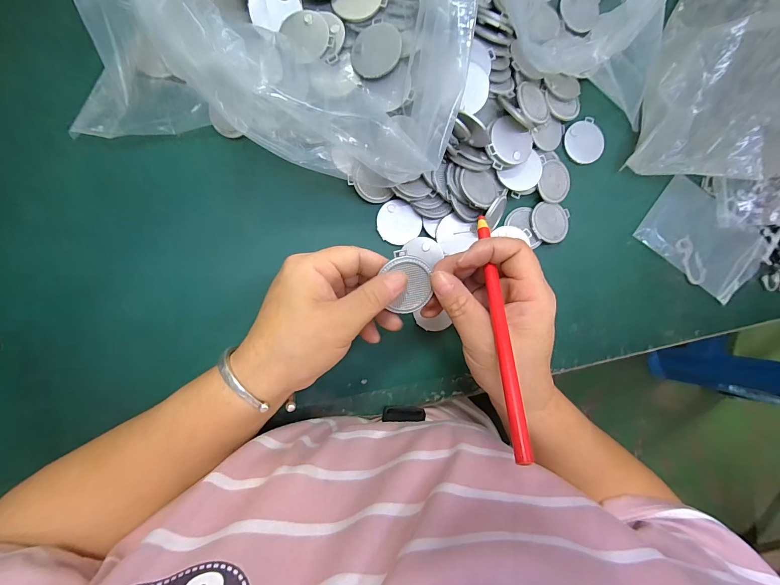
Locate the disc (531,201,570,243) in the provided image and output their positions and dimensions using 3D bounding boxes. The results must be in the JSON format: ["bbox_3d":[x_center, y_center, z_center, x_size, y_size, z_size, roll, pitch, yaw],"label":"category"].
[{"bbox_3d":[0.154,-0.067,0.329,0.039,0.008,0.038,0,91,-7],"label":"disc"}]

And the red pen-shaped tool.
[{"bbox_3d":[0.067,0.017,0.211,0.007,0.004,0.159,4,61,-7],"label":"red pen-shaped tool"}]

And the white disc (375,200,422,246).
[{"bbox_3d":[0.009,-0.063,0.312,0.040,0.004,0.039,0,91,-7],"label":"white disc"}]

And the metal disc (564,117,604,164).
[{"bbox_3d":[0.193,-0.149,0.338,0.040,0.004,0.040,0,91,-7],"label":"metal disc"}]

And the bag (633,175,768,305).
[{"bbox_3d":[0.326,-0.056,0.354,0.123,0.006,0.083,35,87,-1],"label":"bag"}]

